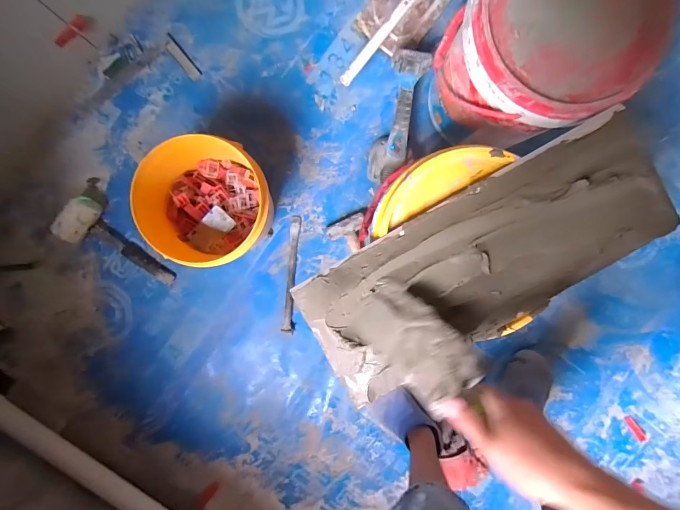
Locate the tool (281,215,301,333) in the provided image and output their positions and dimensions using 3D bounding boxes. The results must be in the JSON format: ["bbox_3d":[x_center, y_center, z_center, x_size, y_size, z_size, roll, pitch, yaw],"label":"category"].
[{"bbox_3d":[-0.123,0.049,0.886,0.027,0.027,0.298,5,91,0],"label":"tool"}]

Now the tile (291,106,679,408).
[{"bbox_3d":[0.230,0.007,0.530,0.579,0.031,0.210,-29,91,1],"label":"tile"}]

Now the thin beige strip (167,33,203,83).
[{"bbox_3d":[-0.394,-0.493,0.855,0.032,0.007,0.122,-40,91,1],"label":"thin beige strip"}]

